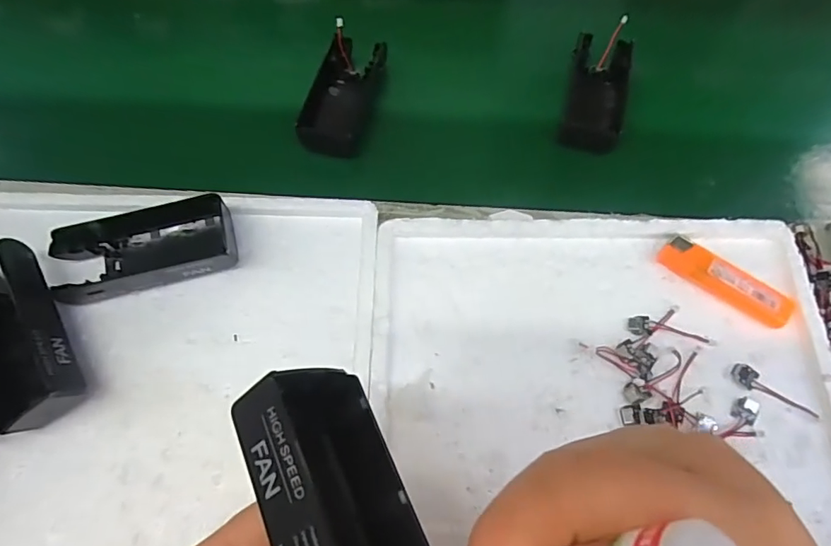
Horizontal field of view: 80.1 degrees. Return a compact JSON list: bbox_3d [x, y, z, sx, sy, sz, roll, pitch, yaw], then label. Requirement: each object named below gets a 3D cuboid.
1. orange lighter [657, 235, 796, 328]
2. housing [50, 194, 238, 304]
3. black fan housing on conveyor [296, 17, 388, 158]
[{"bbox_3d":[0.195,0.005,0.311,0.080,0.014,0.022,36,71,13],"label":"orange lighter"},{"bbox_3d":[-0.172,-0.017,0.317,0.106,0.021,0.053,-17,68,-8],"label":"housing"},{"bbox_3d":[-0.057,-0.145,0.397,0.047,0.029,0.106,13,67,4],"label":"black fan housing on conveyor"}]

